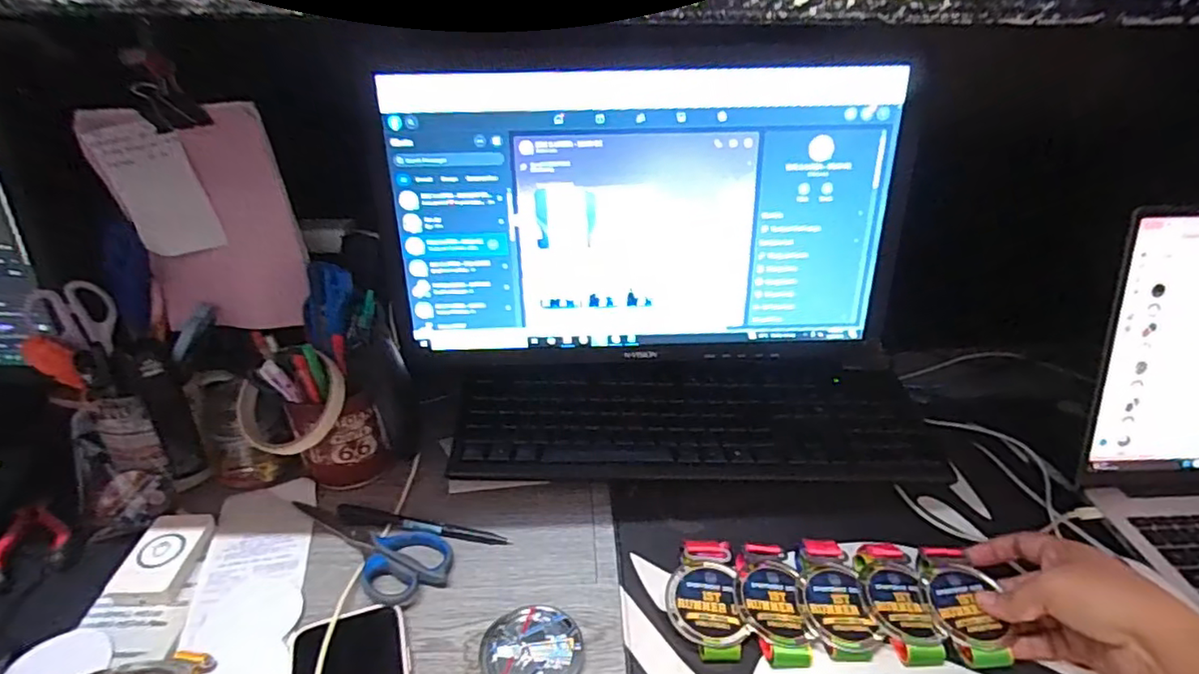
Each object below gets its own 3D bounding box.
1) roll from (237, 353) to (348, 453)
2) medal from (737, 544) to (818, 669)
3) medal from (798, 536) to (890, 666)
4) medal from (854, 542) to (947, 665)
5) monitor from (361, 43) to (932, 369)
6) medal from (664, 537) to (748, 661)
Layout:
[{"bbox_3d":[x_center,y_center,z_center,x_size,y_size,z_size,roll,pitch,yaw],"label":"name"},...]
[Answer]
[{"bbox_3d":[-0.253,0.058,0.500,0.090,0.073,0.028,-13,-5,4],"label":"roll"},{"bbox_3d":[0.125,0.192,0.441,0.049,0.023,0.082,1,33,2],"label":"medal"},{"bbox_3d":[0.169,0.190,0.446,0.050,0.020,0.085,-2,33,-2],"label":"medal"},{"bbox_3d":[0.214,0.191,0.443,0.045,0.018,0.087,1,33,3],"label":"medal"},{"bbox_3d":[0.037,-0.099,0.528,0.438,0.250,0.057,0,32,-1],"label":"monitor"},{"bbox_3d":[0.075,0.190,0.445,0.052,0.022,0.083,0,33,1],"label":"medal"}]

